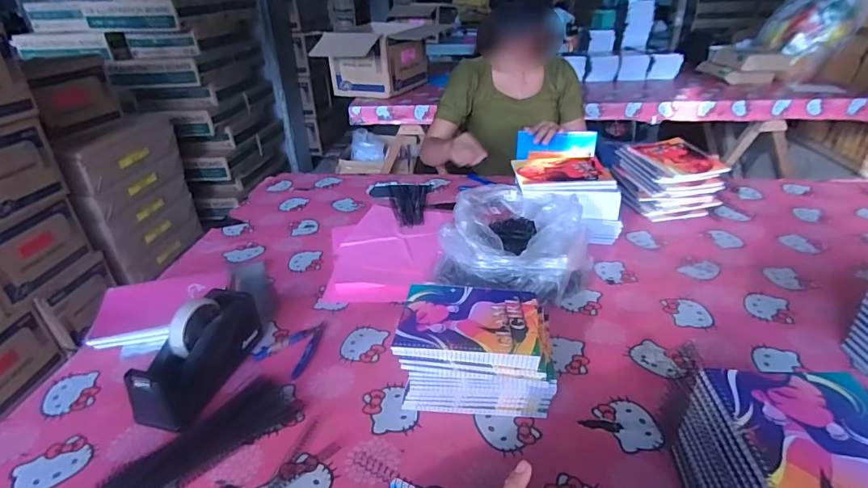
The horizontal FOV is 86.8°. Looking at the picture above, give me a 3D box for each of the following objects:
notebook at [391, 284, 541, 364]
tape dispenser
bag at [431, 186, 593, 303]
[{"bbox_3d":[0.052,0.107,0.665,0.195,0.013,0.145,4,31,10],"label":"notebook"},{"bbox_3d":[-0.335,0.150,0.654,0.077,0.101,0.222,4,32,11],"label":"tape dispenser"},{"bbox_3d":[0.165,-0.008,0.888,0.259,0.137,0.279,13,34,24],"label":"bag"}]

